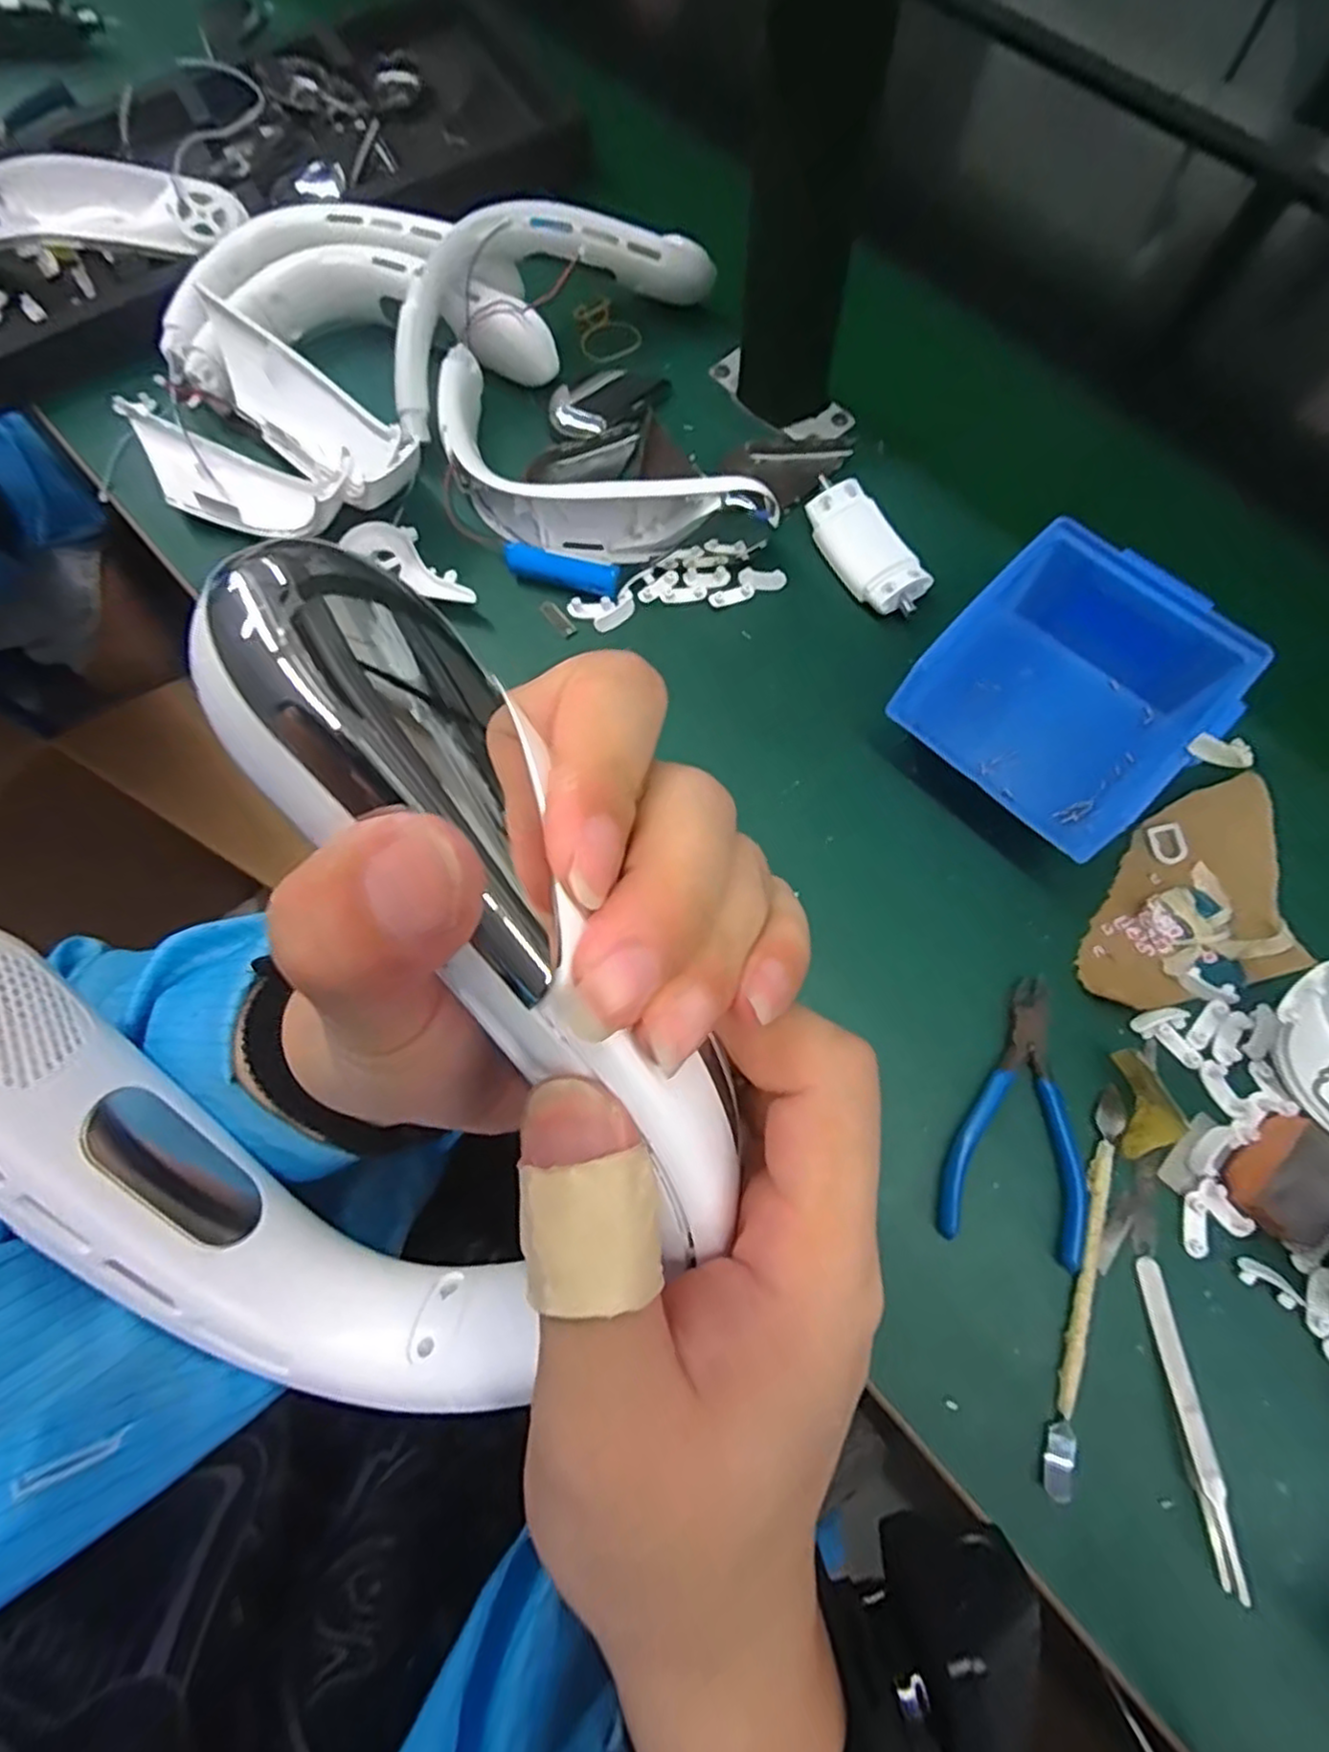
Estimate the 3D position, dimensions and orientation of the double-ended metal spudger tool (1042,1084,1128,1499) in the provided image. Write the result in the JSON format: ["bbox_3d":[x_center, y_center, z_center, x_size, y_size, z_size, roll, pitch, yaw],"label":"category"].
[{"bbox_3d":[0.184,0.176,0.307,0.012,0.005,0.164,18,75,8],"label":"double-ended metal spudger tool"}]

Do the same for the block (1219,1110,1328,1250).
[{"bbox_3d":[0.272,0.131,0.304,0.047,0.026,0.032,-38,75,-9],"label":"block"}]

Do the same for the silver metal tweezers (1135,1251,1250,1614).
[{"bbox_3d":[0.215,0.221,0.288,0.011,0.011,0.111,-2,73,2],"label":"silver metal tweezers"}]

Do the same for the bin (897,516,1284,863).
[{"bbox_3d":[0.199,-0.086,0.354,0.125,0.066,0.132,43,80,13],"label":"bin"}]

